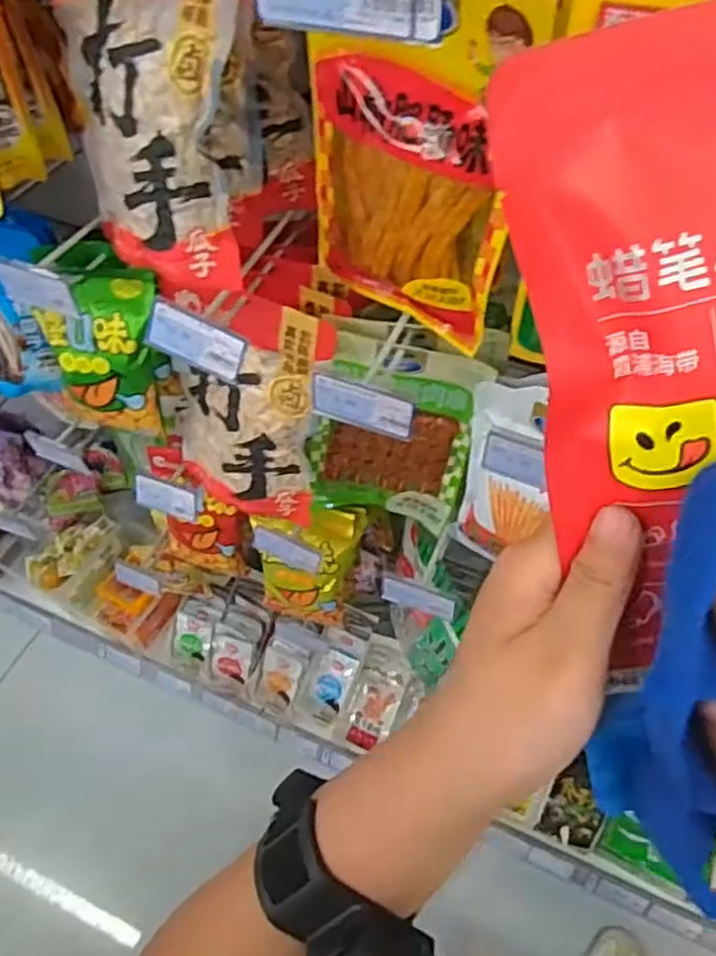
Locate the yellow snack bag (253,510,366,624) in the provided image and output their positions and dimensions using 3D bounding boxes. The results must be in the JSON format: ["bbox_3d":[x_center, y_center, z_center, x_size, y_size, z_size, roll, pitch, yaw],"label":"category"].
[{"bbox_3d":[-0.054,0.108,0.897,0.127,0.183,0.062,-7,56,-4],"label":"yellow snack bag"}]

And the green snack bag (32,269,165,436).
[{"bbox_3d":[-0.247,-0.118,0.739,0.111,0.172,0.050,-2,55,0],"label":"green snack bag"}]

